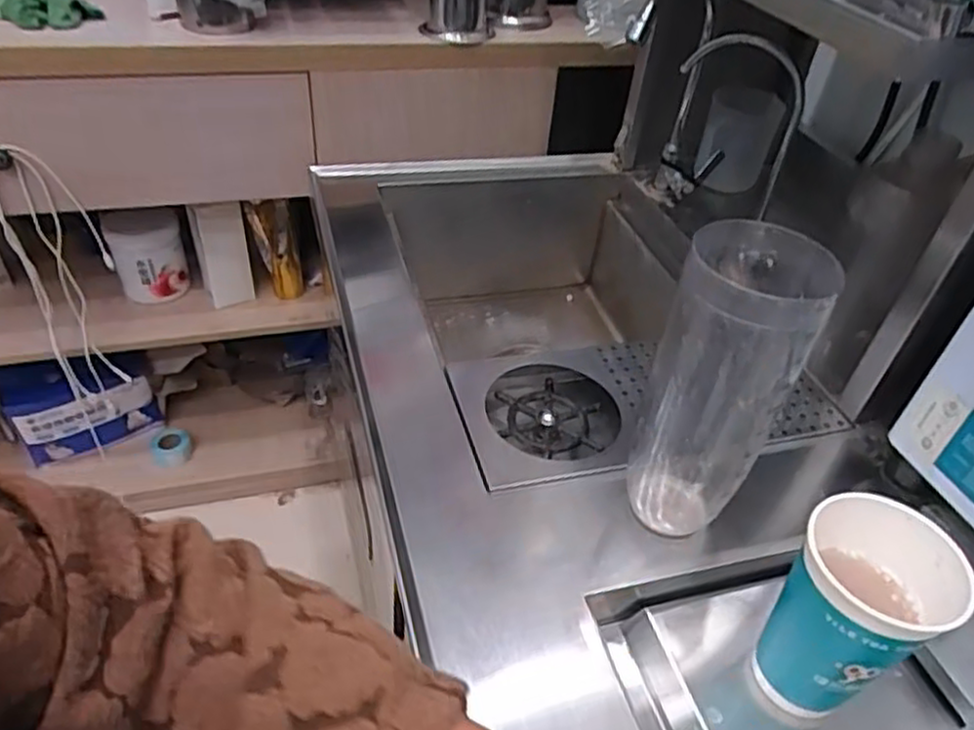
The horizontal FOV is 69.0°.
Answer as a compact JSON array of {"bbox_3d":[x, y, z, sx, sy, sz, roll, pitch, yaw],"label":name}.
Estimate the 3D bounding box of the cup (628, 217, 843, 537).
[{"bbox_3d":[0.144,0.028,0.470,0.077,0.231,0.076,3,41,-3],"label":"cup"}]

